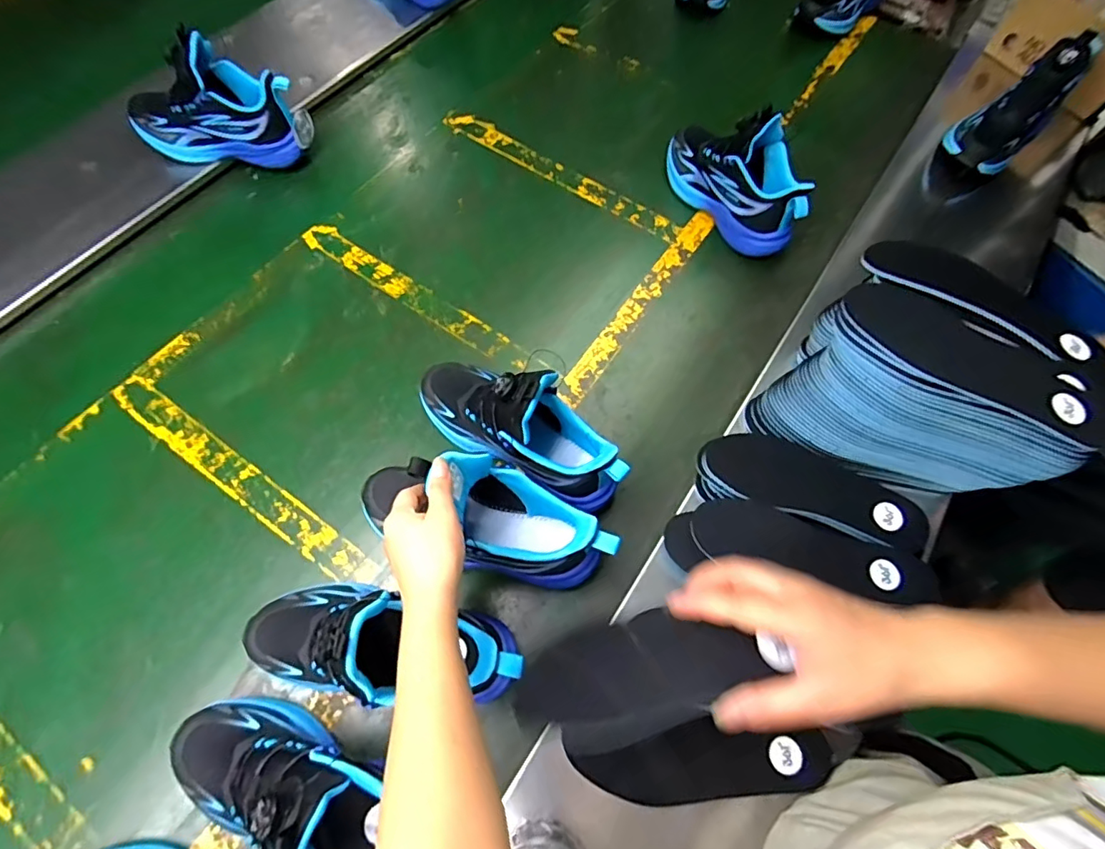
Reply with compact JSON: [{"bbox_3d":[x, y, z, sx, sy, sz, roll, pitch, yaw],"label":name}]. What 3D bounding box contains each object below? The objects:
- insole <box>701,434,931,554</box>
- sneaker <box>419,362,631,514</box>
[{"bbox_3d":[0.264,0.058,0.535,0.217,0.016,0.077,17,56,6],"label":"insole"},{"bbox_3d":[-0.035,-0.007,0.545,0.241,0.139,0.083,26,67,10],"label":"sneaker"}]

